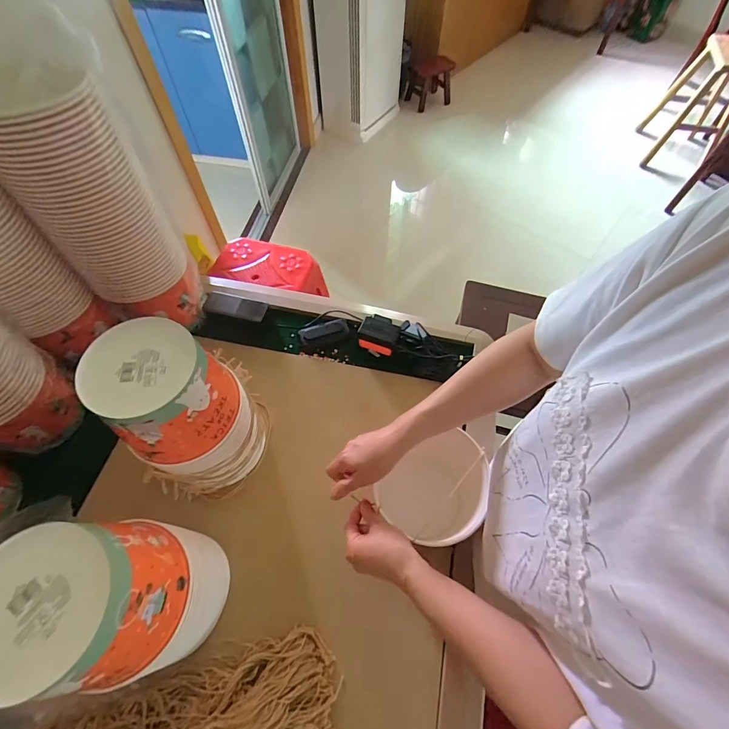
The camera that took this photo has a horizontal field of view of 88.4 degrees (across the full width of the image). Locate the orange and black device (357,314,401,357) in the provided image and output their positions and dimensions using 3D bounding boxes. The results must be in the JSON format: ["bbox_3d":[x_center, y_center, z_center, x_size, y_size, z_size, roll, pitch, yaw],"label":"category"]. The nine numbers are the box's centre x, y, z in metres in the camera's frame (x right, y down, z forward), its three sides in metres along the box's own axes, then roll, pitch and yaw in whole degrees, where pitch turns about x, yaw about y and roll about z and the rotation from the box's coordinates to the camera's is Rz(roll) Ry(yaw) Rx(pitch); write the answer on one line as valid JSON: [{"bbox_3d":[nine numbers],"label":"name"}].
[{"bbox_3d":[0.029,-0.057,0.731,0.074,0.053,0.058,16,61,9],"label":"orange and black device"}]

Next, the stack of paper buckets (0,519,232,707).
[{"bbox_3d":[-0.260,0.264,0.427,0.141,0.282,0.148,8,60,5],"label":"stack of paper buckets"}]

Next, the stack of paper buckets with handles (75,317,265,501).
[{"bbox_3d":[-0.244,0.071,0.536,0.143,0.277,0.163,-9,60,-6],"label":"stack of paper buckets with handles"}]

